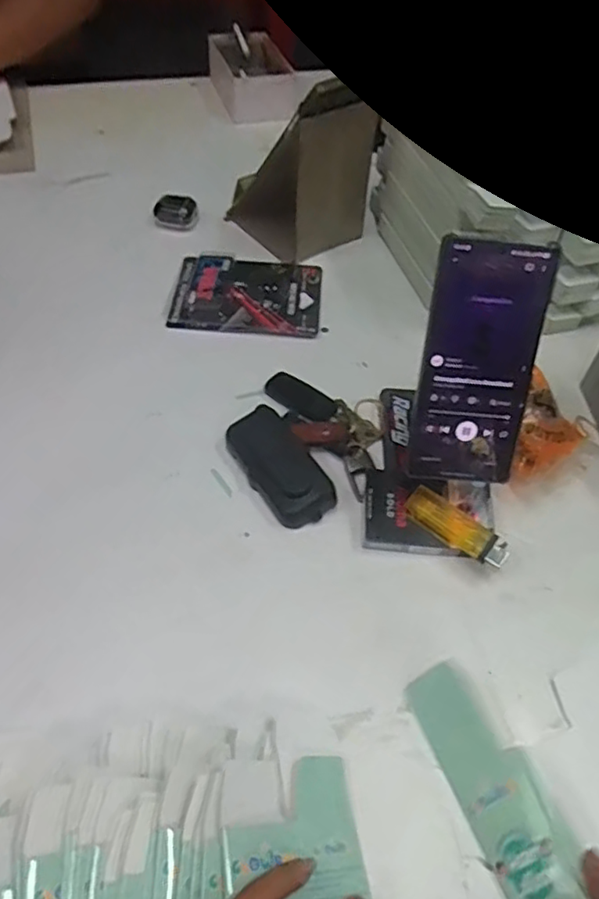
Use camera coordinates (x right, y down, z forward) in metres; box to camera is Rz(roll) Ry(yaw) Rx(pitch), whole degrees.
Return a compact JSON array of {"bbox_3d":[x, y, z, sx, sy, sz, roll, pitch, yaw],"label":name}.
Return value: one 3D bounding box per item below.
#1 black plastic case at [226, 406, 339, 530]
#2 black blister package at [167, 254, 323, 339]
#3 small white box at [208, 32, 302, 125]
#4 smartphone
[{"bbox_3d":[-0.015,0.012,0.496,0.051,0.022,0.103,-29,59,-24],"label":"black plastic case"},{"bbox_3d":[-0.053,-0.164,0.643,0.150,0.017,0.112,4,52,0],"label":"black blister package"},{"bbox_3d":[-0.064,-0.537,0.898,0.110,0.059,0.175,-11,53,-11],"label":"small white box"},{"bbox_3d":[0.120,-0.054,0.419,0.075,0.164,0.009,6,21,2],"label":"smartphone"}]

